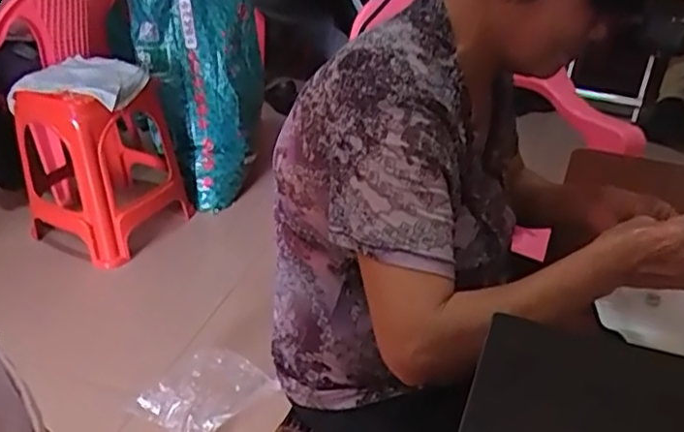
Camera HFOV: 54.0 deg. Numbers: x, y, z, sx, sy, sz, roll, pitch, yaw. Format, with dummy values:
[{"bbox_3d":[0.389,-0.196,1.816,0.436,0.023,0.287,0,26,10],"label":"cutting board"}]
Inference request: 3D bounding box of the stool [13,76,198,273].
[{"bbox_3d":[-0.618,-0.125,1.706,0.328,0.427,0.311,13,37,20],"label":"stool"}]

